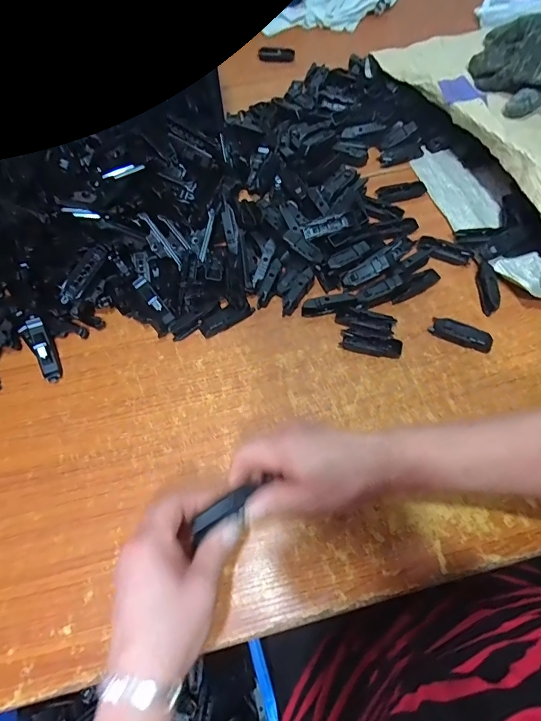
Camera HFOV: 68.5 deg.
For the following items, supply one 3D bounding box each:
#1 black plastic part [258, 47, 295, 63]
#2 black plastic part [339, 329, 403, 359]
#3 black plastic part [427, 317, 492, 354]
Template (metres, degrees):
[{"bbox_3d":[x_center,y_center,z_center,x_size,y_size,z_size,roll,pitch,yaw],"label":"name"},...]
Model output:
[{"bbox_3d":[0.011,-0.552,0.715,0.066,0.013,0.021,5,64,4],"label":"black plastic part"},{"bbox_3d":[0.113,-0.018,0.448,0.067,0.012,0.025,11,64,7],"label":"black plastic part"},{"bbox_3d":[0.215,-0.029,0.448,0.066,0.016,0.025,22,66,12],"label":"black plastic part"}]

